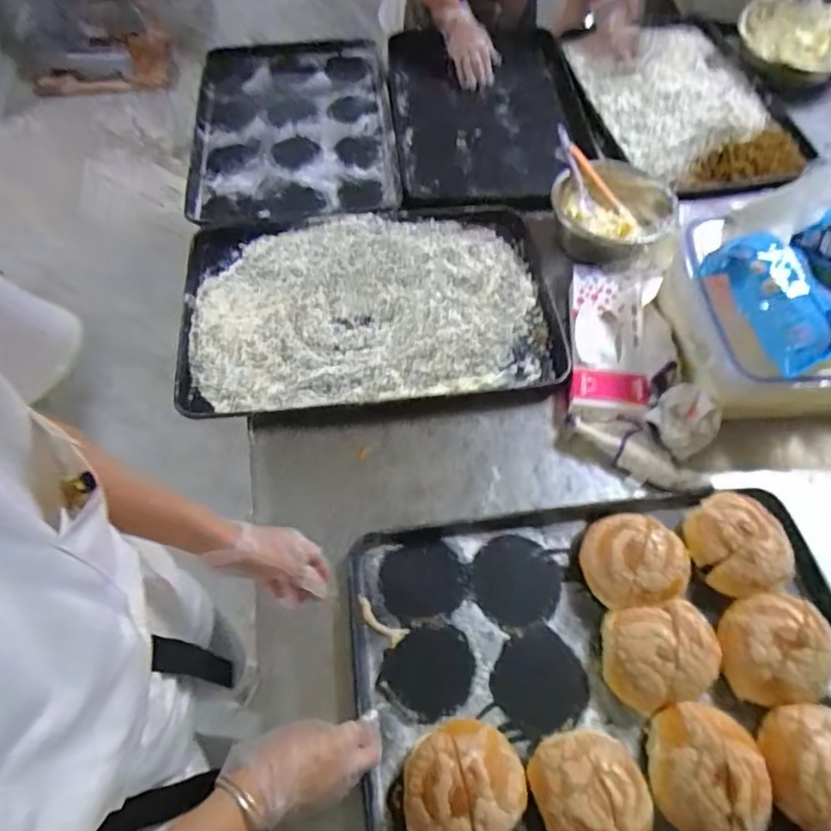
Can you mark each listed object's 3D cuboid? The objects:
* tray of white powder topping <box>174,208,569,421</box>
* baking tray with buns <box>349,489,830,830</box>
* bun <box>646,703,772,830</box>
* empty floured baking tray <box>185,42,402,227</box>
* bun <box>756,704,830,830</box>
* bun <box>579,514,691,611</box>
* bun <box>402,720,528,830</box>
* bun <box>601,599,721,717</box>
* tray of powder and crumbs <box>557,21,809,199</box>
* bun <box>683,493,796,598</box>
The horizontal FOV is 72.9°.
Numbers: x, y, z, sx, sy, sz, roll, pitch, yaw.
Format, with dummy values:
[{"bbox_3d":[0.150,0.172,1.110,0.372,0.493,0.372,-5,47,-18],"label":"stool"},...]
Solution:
[{"bbox_3d":[-0.073,-0.189,0.922,0.593,0.041,0.388,-6,54,-4],"label":"tray of white powder topping"},{"bbox_3d":[0.227,0.298,0.652,0.576,0.099,0.387,-6,62,-3],"label":"baking tray with buns"},{"bbox_3d":[0.308,0.372,0.587,0.115,0.053,0.133,15,60,10],"label":"bun"},{"bbox_3d":[-0.247,-0.592,1.159,0.404,0.049,0.563,-7,54,-4],"label":"empty floured baking tray"},{"bbox_3d":[0.424,0.373,0.595,0.113,0.058,0.120,-8,55,-5],"label":"bun"},{"bbox_3d":[0.271,0.184,0.709,0.121,0.060,0.111,-19,56,-13],"label":"bun"},{"bbox_3d":[0.048,0.390,0.590,0.115,0.064,0.130,33,61,22],"label":"bun"},{"bbox_3d":[0.283,0.274,0.657,0.134,0.052,0.110,-17,60,-9],"label":"bun"},{"bbox_3d":[0.572,-0.691,1.223,0.400,0.070,0.601,-17,63,-9],"label":"tray of powder and crumbs"},{"bbox_3d":[0.409,0.156,0.718,0.113,0.045,0.136,-7,55,-5],"label":"bun"}]

